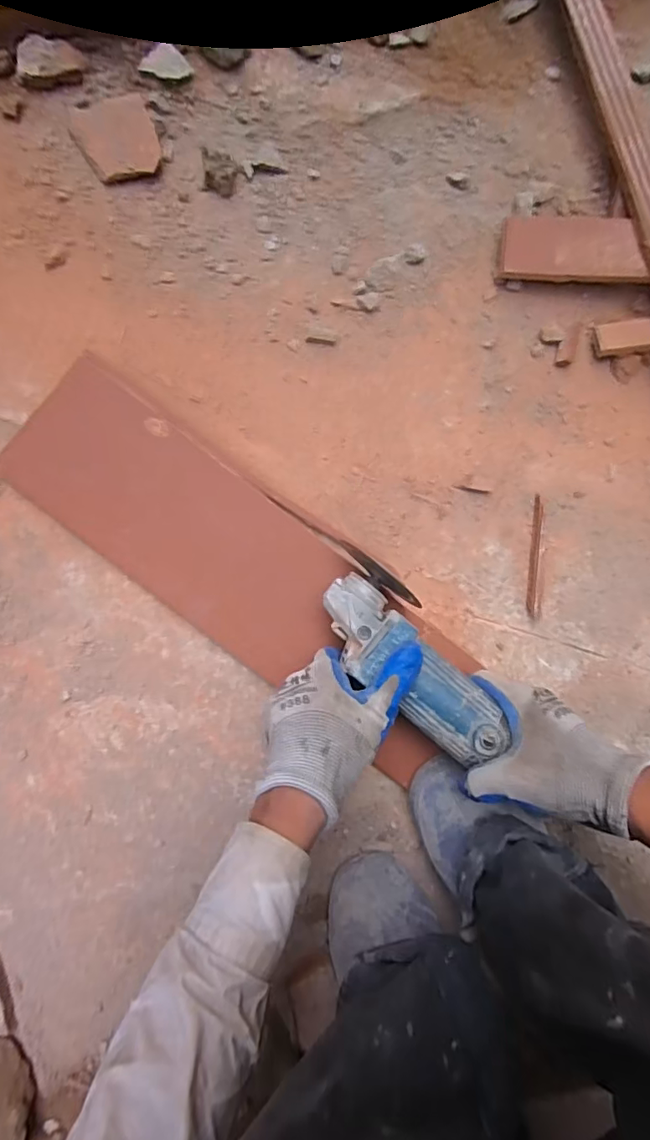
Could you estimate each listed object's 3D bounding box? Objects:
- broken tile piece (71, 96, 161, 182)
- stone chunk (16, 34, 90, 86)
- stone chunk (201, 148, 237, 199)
[{"bbox_3d":[-0.200,-0.412,0.511,0.074,0.010,0.079,-17,90,-1],"label":"broken tile piece"},{"bbox_3d":[-0.262,-0.485,0.515,0.060,0.023,0.032,7,90,0],"label":"stone chunk"},{"bbox_3d":[-0.100,-0.376,0.508,0.029,0.022,0.030,3,90,0],"label":"stone chunk"}]

